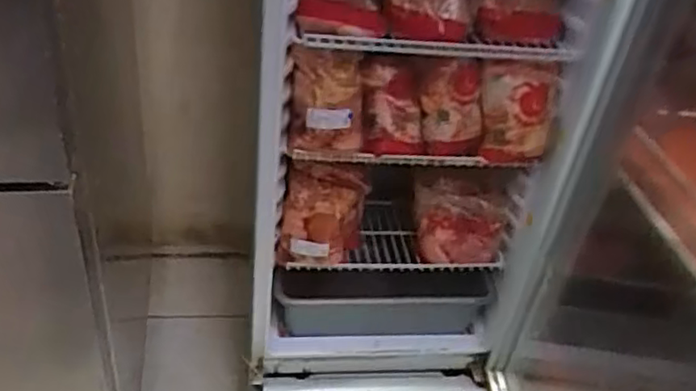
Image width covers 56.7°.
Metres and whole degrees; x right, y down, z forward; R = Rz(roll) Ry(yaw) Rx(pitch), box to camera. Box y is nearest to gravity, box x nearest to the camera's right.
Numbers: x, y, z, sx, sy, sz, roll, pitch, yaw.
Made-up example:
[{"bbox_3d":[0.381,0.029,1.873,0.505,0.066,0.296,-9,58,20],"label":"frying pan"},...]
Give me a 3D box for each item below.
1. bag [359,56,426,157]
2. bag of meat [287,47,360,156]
[{"bbox_3d":[0.074,-0.155,1.089,0.120,0.159,0.082,-5,39,-17],"label":"bag"},{"bbox_3d":[-0.031,-0.155,1.047,0.121,0.172,0.053,6,37,-3],"label":"bag of meat"}]

